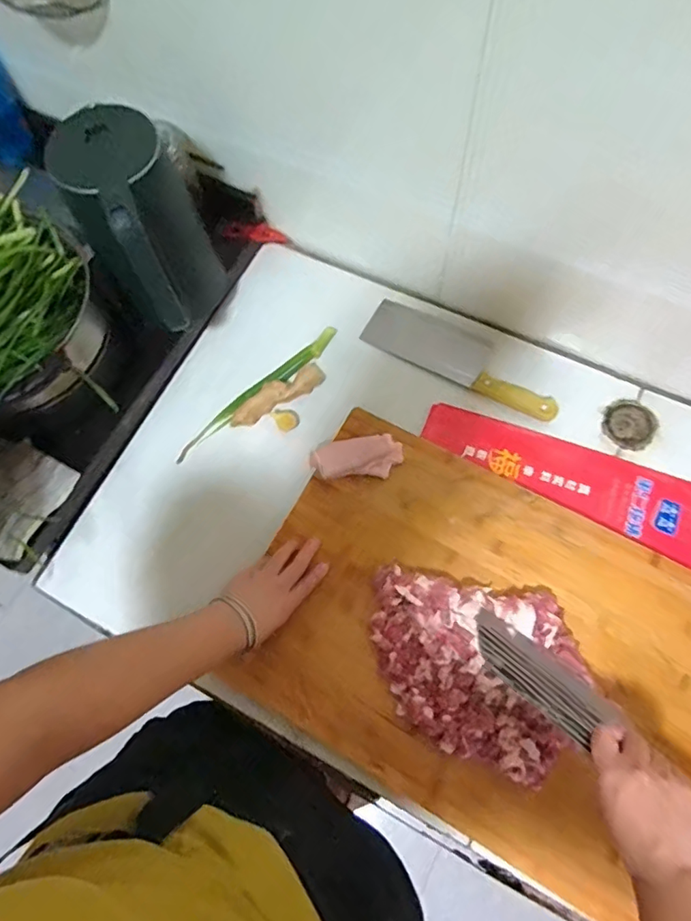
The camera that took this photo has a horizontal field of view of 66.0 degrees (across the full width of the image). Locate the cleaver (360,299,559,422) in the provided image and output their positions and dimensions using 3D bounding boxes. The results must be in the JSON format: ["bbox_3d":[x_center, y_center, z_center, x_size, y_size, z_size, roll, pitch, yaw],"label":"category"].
[{"bbox_3d":[0.163,-0.146,0.737,0.279,0.021,0.079,28,71,12],"label":"cleaver"}]

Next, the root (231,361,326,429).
[{"bbox_3d":[-0.093,-0.090,0.729,0.141,0.022,0.037,-29,70,-10],"label":"root"}]

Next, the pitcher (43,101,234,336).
[{"bbox_3d":[-0.226,-0.261,0.655,0.126,0.256,0.131,-29,71,-8],"label":"pitcher"}]

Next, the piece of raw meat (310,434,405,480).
[{"bbox_3d":[0.016,-0.001,0.664,0.114,0.033,0.044,-11,71,-1],"label":"piece of raw meat"}]

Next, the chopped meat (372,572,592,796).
[{"bbox_3d":[0.136,0.224,0.569,0.216,0.033,0.187,7,68,4],"label":"chopped meat"}]

